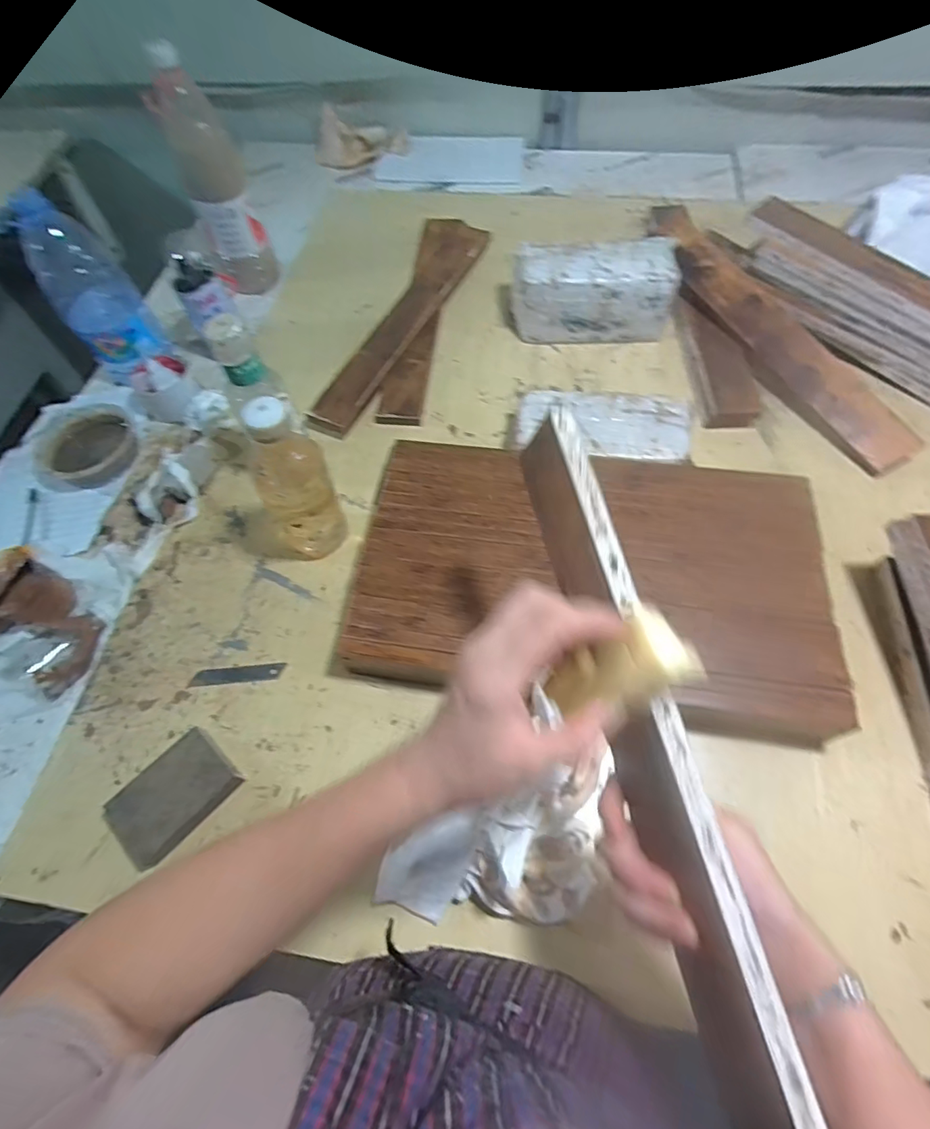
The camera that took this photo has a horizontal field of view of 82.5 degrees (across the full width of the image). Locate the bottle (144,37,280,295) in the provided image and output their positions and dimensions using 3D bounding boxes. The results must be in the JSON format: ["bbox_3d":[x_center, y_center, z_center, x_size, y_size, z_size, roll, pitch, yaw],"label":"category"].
[{"bbox_3d":[-0.370,-0.557,0.782,0.089,0.291,0.102,-27,63,-11],"label":"bottle"}]

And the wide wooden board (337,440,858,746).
[{"bbox_3d":[0.122,-0.001,0.538,0.452,0.024,0.278,8,64,7],"label":"wide wooden board"}]

